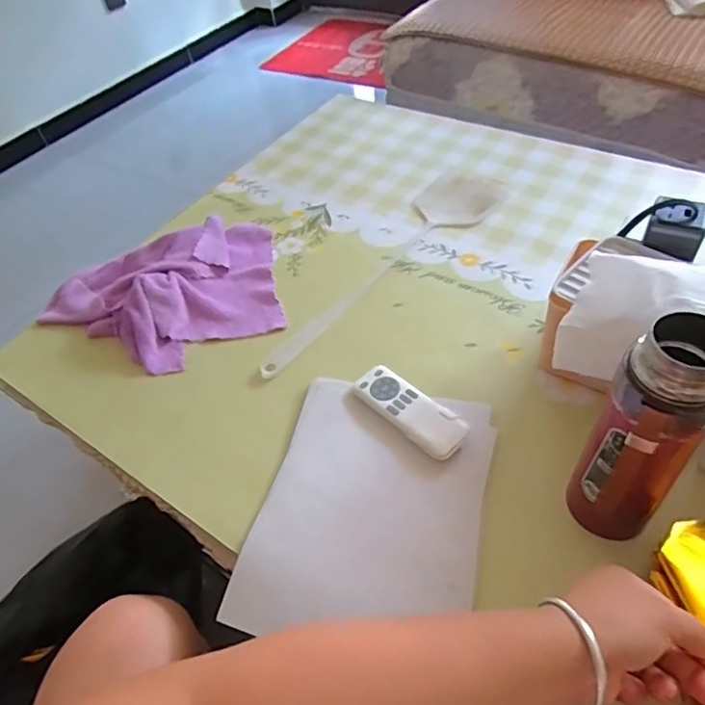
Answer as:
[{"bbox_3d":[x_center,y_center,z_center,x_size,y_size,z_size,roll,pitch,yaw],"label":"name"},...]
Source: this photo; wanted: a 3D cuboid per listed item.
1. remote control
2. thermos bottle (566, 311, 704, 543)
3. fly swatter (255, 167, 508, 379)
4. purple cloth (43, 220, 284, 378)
[{"bbox_3d":[0.056,0.057,0.556,0.049,0.012,0.123,-38,54,-22],"label":"remote control"},{"bbox_3d":[0.200,0.064,0.395,0.064,0.201,0.062,-5,48,5],"label":"thermos bottle"},{"bbox_3d":[0.046,-0.127,0.721,0.107,0.018,0.455,30,56,30],"label":"fly swatter"},{"bbox_3d":[-0.231,-0.077,0.692,0.304,0.045,0.209,-22,48,-14],"label":"purple cloth"}]

